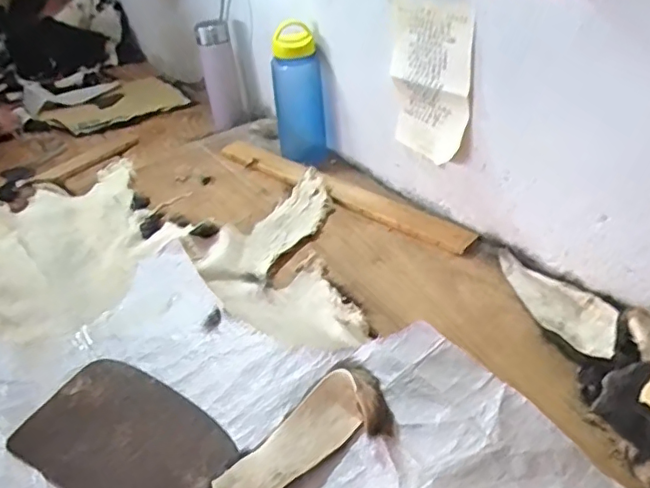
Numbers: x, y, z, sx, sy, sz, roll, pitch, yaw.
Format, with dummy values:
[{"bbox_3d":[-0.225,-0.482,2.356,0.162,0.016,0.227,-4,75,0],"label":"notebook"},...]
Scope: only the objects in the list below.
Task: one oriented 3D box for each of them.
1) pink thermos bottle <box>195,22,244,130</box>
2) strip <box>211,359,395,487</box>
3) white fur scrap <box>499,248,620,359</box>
[{"bbox_3d":[-0.225,-0.354,1.208,0.074,0.235,0.062,-12,36,-5],"label":"pink thermos bottle"},{"bbox_3d":[-0.027,0.168,0.495,0.167,0.050,0.080,-24,40,-25],"label":"strip"},{"bbox_3d":[0.257,0.060,0.634,0.063,0.015,0.200,-31,28,-6],"label":"white fur scrap"}]

